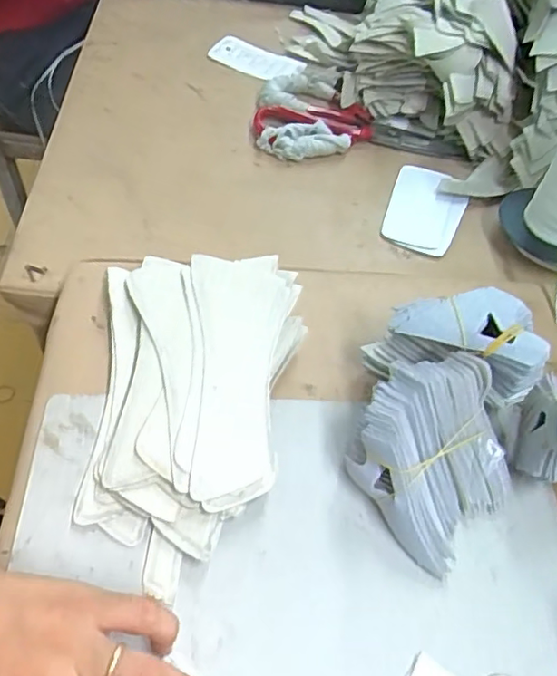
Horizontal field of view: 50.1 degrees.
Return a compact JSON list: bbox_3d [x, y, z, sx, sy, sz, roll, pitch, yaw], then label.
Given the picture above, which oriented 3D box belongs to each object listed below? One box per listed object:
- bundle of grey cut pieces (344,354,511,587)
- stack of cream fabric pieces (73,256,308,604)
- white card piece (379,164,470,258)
[{"bbox_3d":[0.087,0.063,0.331,0.085,0.061,0.084,-35,63,-28],"label":"bundle of grey cut pieces"},{"bbox_3d":[-0.048,0.031,0.354,0.123,0.041,0.210,2,52,-5],"label":"stack of cream fabric pieces"},{"bbox_3d":[0.132,-0.116,0.539,0.066,0.008,0.106,21,53,10],"label":"white card piece"}]

